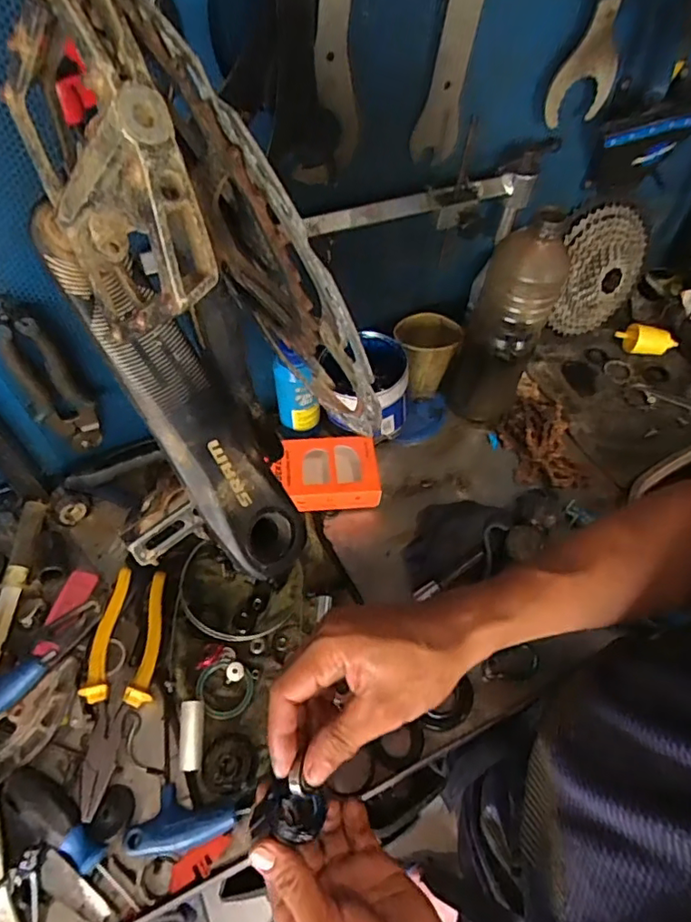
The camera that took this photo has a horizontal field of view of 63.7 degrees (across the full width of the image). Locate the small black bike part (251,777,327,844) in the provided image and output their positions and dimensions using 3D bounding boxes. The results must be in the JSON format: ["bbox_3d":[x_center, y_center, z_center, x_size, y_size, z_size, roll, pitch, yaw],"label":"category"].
[{"bbox_3d":[-0.036,0.221,0.351,0.045,0.020,0.029,8,50,3],"label":"small black bike part"}]

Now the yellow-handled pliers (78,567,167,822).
[{"bbox_3d":[-0.206,0.200,0.506,0.058,0.028,0.208,-2,56,-2],"label":"yellow-handled pliers"}]

